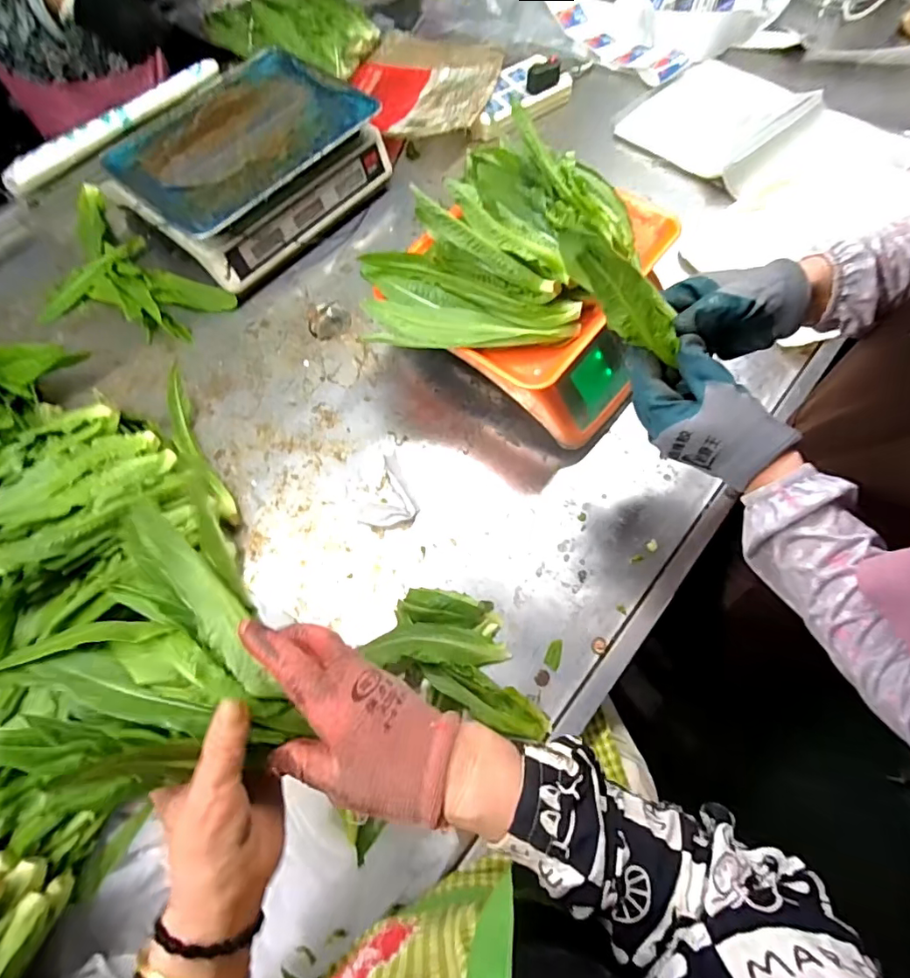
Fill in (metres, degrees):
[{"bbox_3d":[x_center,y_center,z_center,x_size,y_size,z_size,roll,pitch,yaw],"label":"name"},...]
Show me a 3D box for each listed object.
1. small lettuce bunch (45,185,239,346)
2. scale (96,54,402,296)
[{"bbox_3d":[-0.495,-0.305,0.717,0.349,0.063,0.183,38,75,16],"label":"small lettuce bunch"},{"bbox_3d":[-0.295,-0.465,0.749,0.263,0.106,0.326,39,75,16],"label":"scale"}]

